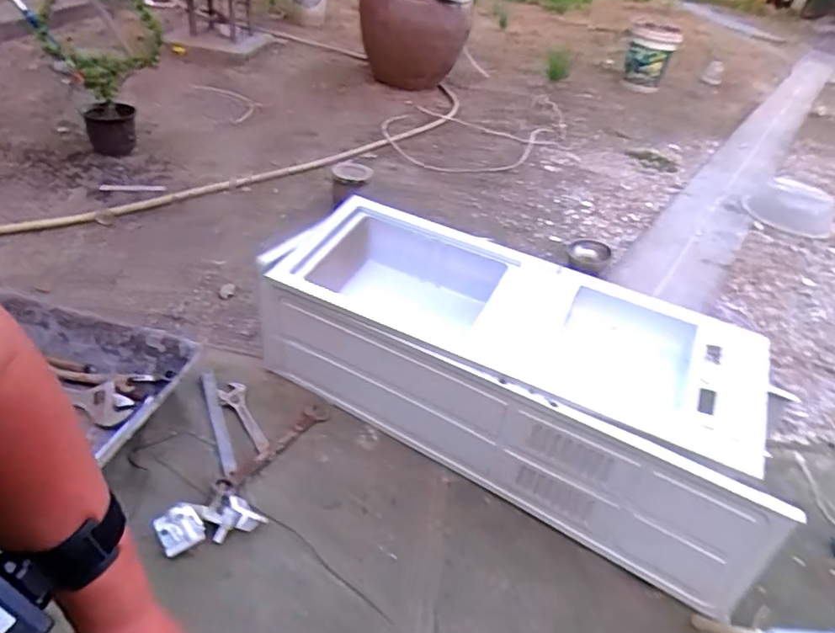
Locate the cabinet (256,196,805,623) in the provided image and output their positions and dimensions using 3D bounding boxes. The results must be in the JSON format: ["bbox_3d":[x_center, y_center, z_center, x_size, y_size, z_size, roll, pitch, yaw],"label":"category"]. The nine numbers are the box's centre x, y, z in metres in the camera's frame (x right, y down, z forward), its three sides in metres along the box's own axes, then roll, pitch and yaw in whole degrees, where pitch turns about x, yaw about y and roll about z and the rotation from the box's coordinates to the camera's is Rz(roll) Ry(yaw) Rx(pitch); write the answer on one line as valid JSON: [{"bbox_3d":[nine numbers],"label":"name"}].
[{"bbox_3d":[0.158,0.088,1.021,0.894,0.275,0.326,26,40,22],"label":"cabinet"}]

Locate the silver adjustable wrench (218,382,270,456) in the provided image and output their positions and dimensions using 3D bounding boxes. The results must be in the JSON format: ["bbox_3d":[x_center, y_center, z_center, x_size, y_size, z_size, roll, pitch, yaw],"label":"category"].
[{"bbox_3d":[-0.319,0.185,1.025,0.051,0.012,0.188,-13,42,-26],"label":"silver adjustable wrench"}]

